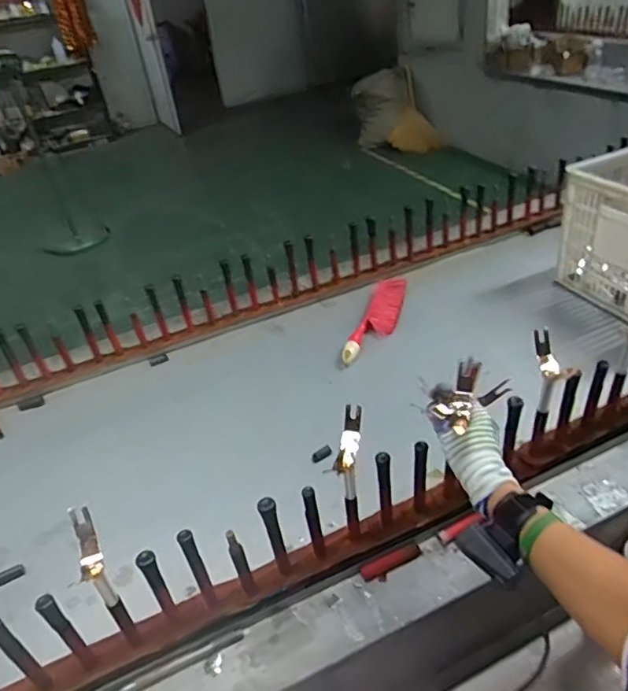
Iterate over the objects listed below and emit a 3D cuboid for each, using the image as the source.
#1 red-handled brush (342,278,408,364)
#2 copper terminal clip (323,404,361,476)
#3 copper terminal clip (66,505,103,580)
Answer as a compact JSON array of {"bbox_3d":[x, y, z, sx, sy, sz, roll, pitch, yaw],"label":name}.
[{"bbox_3d":[0.132,-0.055,1.150,0.083,0.033,0.271,8,39,23],"label":"red-handled brush"},{"bbox_3d":[0.040,0.117,0.656,0.025,0.034,0.088,9,56,18],"label":"copper terminal clip"},{"bbox_3d":[-0.247,0.213,0.593,0.024,0.014,0.075,-18,72,-14],"label":"copper terminal clip"}]

